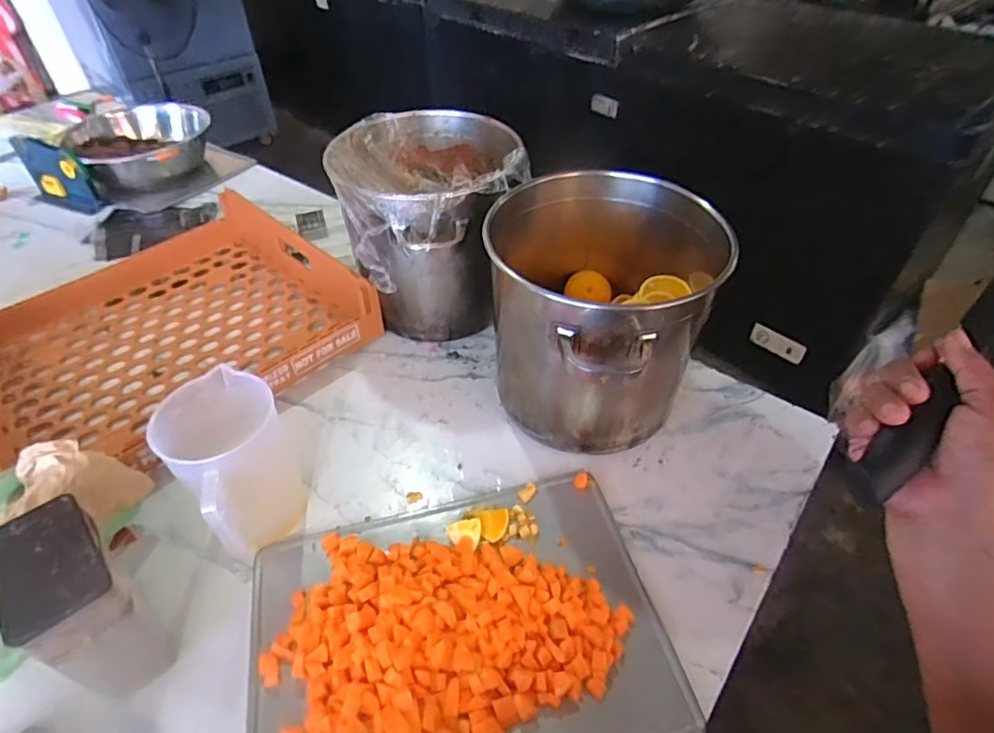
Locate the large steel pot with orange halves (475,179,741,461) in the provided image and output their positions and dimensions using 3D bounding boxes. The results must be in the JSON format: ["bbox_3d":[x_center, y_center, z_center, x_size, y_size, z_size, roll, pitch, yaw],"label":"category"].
[{"bbox_3d":[0.128,-0.070,0.793,0.281,0.323,0.292,0,44,0],"label":"large steel pot with orange halves"}]

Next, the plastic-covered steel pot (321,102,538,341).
[{"bbox_3d":[-0.109,-0.237,0.962,0.277,0.271,0.306,-14,46,-13],"label":"plastic-covered steel pot"}]

